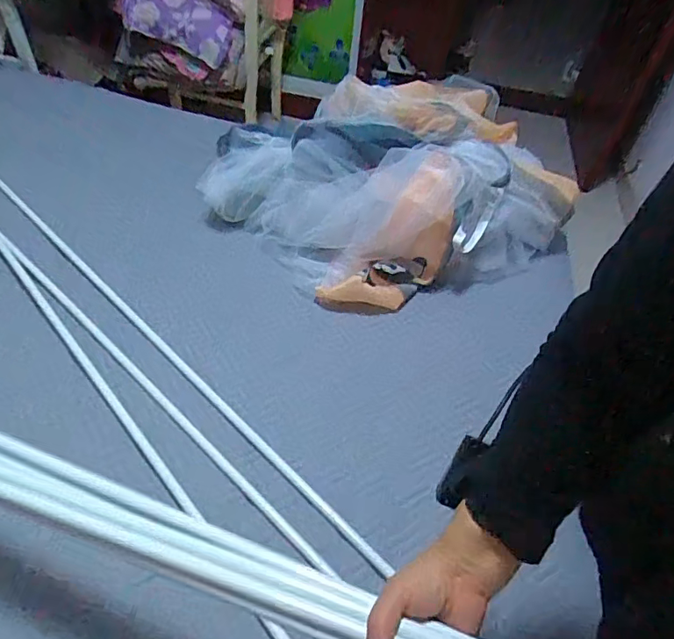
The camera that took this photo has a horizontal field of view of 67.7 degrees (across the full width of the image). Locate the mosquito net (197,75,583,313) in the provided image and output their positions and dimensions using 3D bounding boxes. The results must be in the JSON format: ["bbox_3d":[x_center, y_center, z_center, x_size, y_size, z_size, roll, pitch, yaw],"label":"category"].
[{"bbox_3d":[0.107,-0.294,1.098,0.692,0.289,0.477,-14,50,-20],"label":"mosquito net"}]

